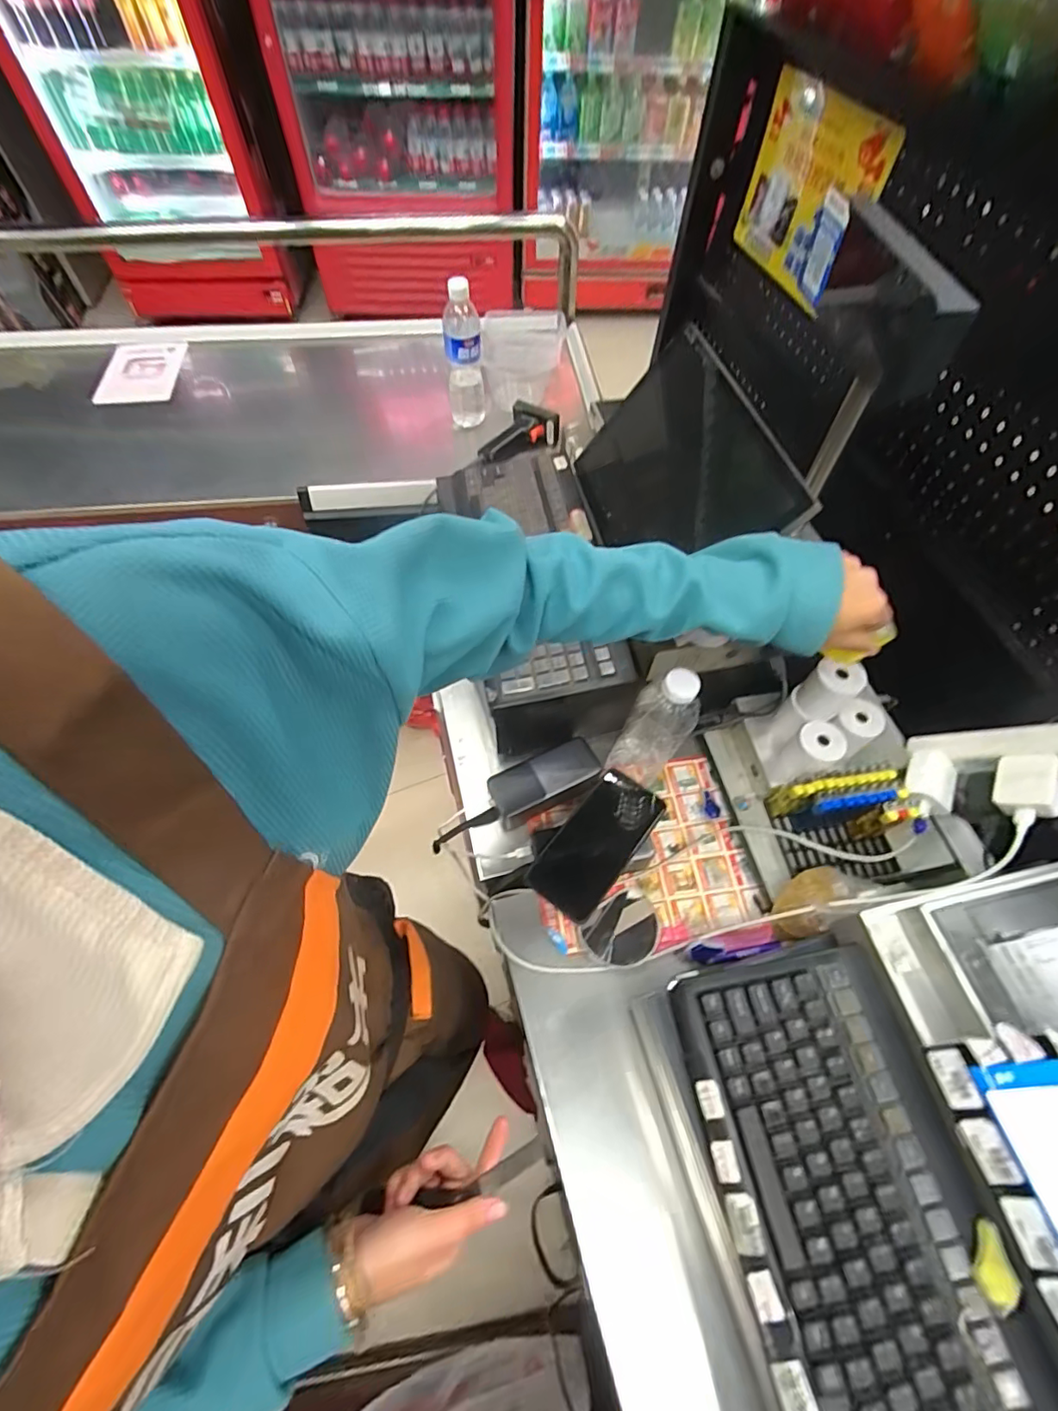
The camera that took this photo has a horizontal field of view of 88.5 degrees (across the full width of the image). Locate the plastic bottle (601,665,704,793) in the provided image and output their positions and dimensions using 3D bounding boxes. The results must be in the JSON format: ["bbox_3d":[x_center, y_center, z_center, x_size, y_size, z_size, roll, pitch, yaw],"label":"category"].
[{"bbox_3d":[0.132,0.026,0.585,0.065,0.226,0.055,41,67,19],"label":"plastic bottle"}]

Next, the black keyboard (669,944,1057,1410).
[{"bbox_3d":[0.231,0.382,0.362,0.162,0.034,0.385,-10,61,-7],"label":"black keyboard"}]

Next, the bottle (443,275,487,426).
[{"bbox_3d":[-0.113,-0.600,0.947,0.065,0.250,0.073,-5,61,-4],"label":"bottle"}]

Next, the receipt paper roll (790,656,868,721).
[{"bbox_3d":[0.319,-0.020,0.575,0.045,0.070,0.046,1,61,-1],"label":"receipt paper roll"}]

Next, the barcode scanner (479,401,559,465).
[{"bbox_3d":[-0.023,-0.493,0.984,0.142,0.069,0.076,-8,61,-6],"label":"barcode scanner"}]

